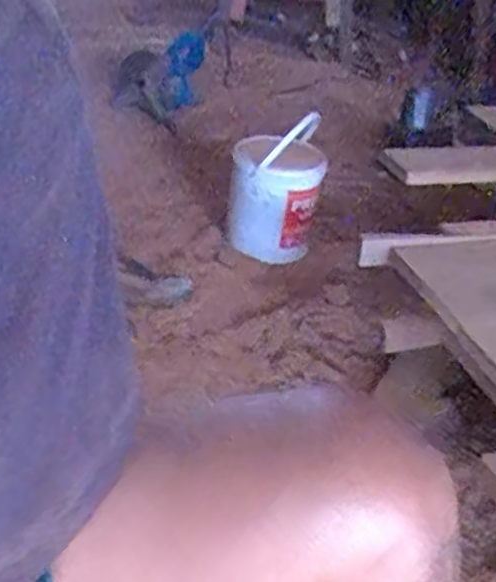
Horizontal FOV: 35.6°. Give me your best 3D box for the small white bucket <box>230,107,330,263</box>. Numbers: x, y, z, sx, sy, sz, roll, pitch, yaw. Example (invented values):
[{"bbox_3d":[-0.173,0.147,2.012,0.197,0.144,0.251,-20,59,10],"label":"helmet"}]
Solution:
[{"bbox_3d":[0.054,-0.210,1.465,0.166,0.263,0.169,3,31,-2],"label":"small white bucket"}]

